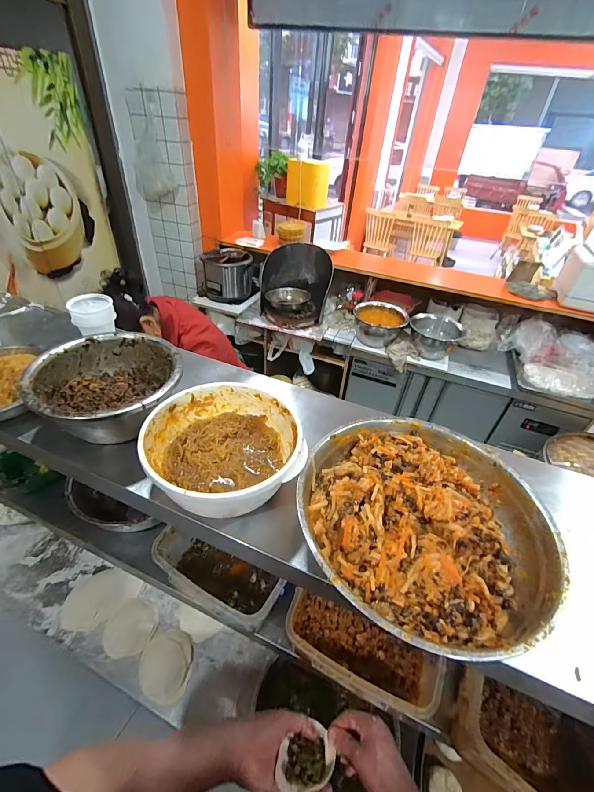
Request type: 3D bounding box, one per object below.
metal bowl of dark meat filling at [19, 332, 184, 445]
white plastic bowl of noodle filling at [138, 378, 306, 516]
[{"bbox_3d":[-0.256,-0.009,0.475,0.179,0.080,0.181,4,39,-3],"label":"metal bowl of dark meat filling"},{"bbox_3d":[-0.080,0.061,0.413,0.176,0.067,0.163,4,39,-3],"label":"white plastic bowl of noodle filling"}]

